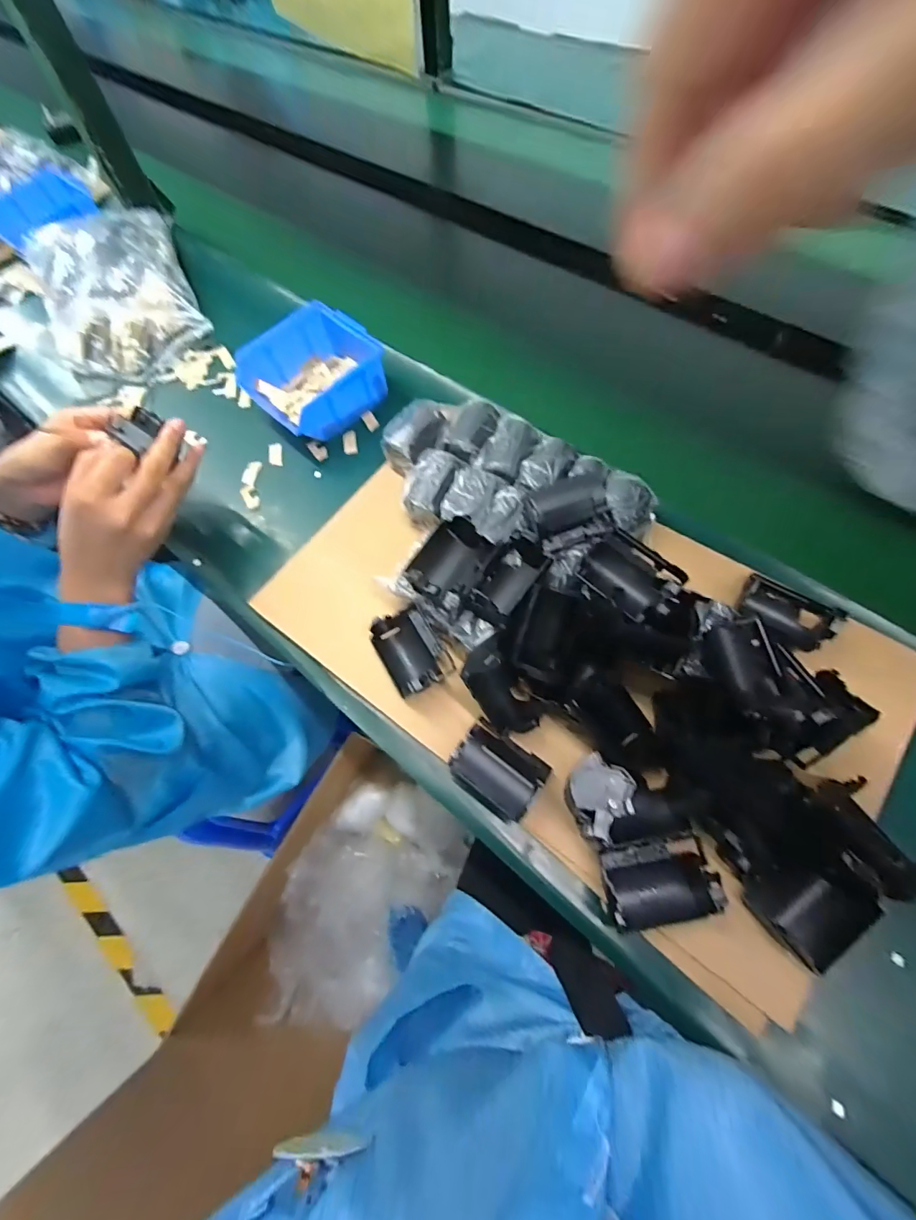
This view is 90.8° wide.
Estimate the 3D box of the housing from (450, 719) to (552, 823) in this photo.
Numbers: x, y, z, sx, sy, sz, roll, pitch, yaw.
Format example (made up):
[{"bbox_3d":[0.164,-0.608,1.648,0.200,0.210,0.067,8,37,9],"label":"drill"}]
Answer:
[{"bbox_3d":[0.031,0.122,0.345,0.066,0.034,0.052,33,72,16],"label":"housing"}]

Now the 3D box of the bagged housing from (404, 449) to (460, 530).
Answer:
[{"bbox_3d":[-0.026,-0.119,0.443,0.045,0.045,0.070,15,68,10],"label":"bagged housing"}]

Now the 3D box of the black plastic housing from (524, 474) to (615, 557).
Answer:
[{"bbox_3d":[0.095,-0.080,0.381,0.066,0.037,0.049,-25,67,-7],"label":"black plastic housing"}]

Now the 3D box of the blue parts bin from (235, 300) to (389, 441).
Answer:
[{"bbox_3d":[-0.166,-0.268,0.525,0.130,0.072,0.131,39,74,18],"label":"blue parts bin"}]

